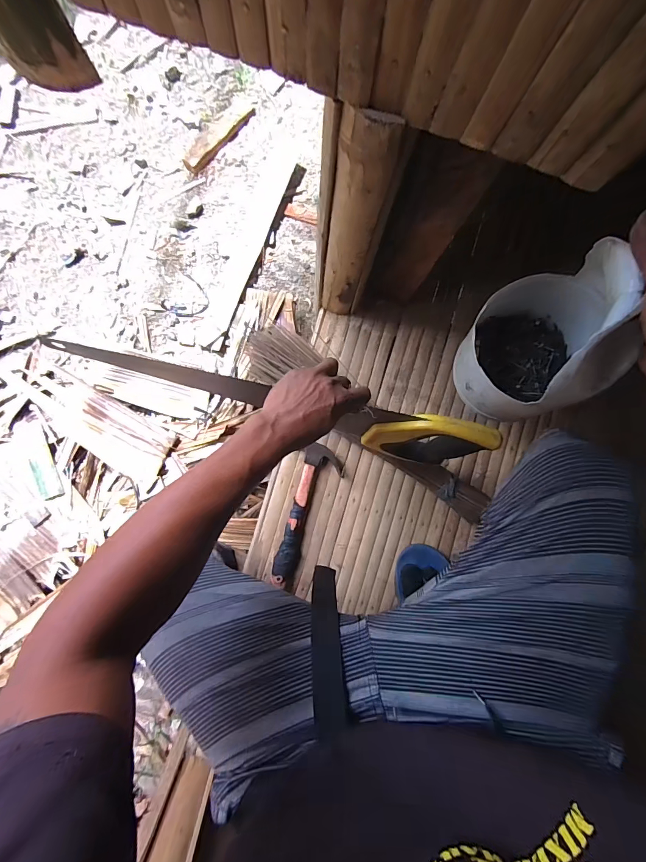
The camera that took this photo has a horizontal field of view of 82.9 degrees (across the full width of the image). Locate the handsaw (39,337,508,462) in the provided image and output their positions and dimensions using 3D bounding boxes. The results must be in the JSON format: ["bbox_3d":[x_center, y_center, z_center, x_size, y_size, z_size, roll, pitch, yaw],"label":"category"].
[{"bbox_3d":[-0.063,-0.038,0.524,0.584,0.113,0.028,13,67,3],"label":"handsaw"}]

